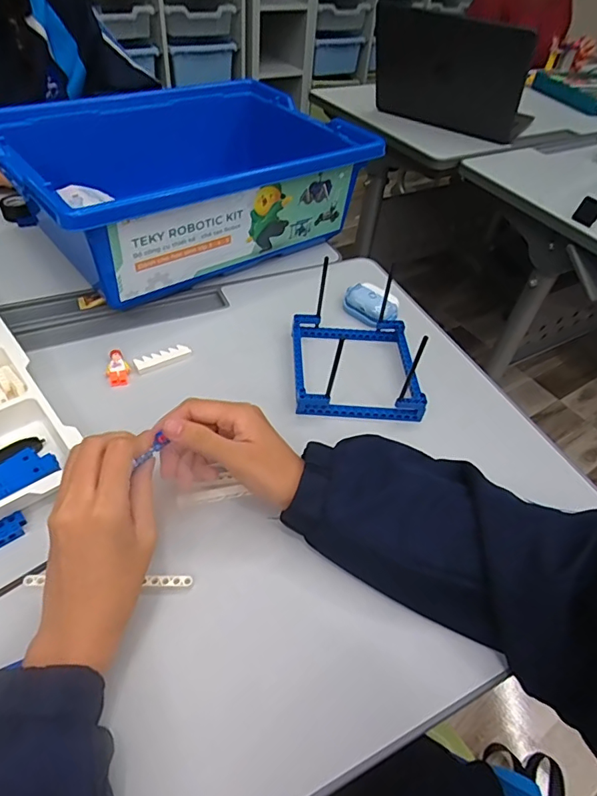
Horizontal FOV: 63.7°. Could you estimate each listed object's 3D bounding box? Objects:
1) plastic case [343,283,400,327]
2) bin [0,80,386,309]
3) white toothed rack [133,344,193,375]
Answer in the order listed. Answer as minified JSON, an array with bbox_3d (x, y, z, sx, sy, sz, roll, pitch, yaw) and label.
[{"bbox_3d":[0.088,-0.117,0.587,0.050,0.024,0.071,-28,56,-28],"label":"plastic case"},{"bbox_3d":[-0.142,-0.281,0.646,0.407,0.148,0.299,-27,56,-27],"label":"bin"},{"bbox_3d":[-0.143,-0.043,0.508,0.059,0.008,0.014,-26,56,-27],"label":"white toothed rack"}]

